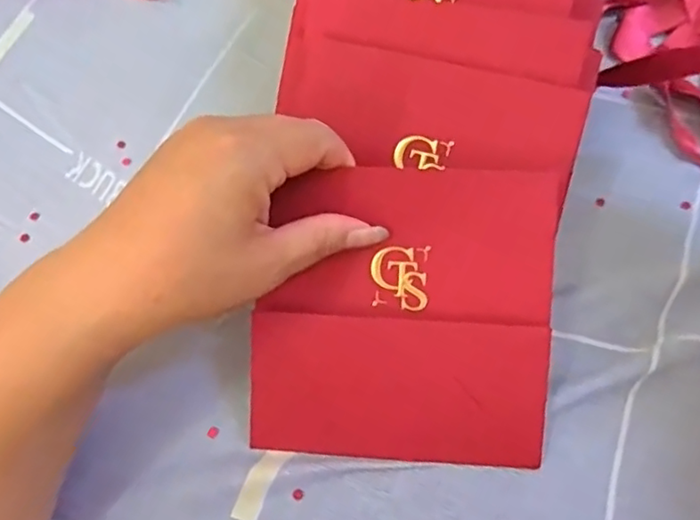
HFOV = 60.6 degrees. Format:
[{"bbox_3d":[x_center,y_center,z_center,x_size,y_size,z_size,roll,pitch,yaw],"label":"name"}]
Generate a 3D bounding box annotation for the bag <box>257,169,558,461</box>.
[{"bbox_3d":[0.026,0.025,0.288,0.135,0.018,0.139,4,90,6],"label":"bag"}]

